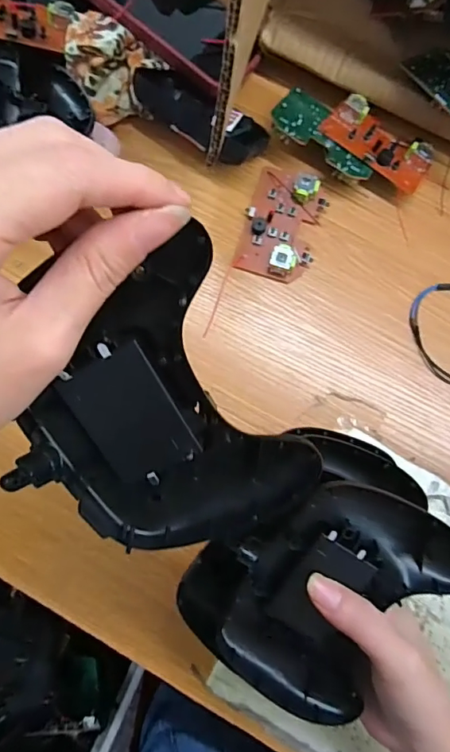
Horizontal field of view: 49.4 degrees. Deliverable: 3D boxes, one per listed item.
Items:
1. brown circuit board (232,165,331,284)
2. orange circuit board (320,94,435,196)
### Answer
[{"bbox_3d":[0.046,-0.123,0.388,0.057,0.014,0.092,18,80,3],"label":"brown circuit board"},{"bbox_3d":[0.124,-0.187,0.395,0.089,0.018,0.048,35,81,6],"label":"orange circuit board"}]

